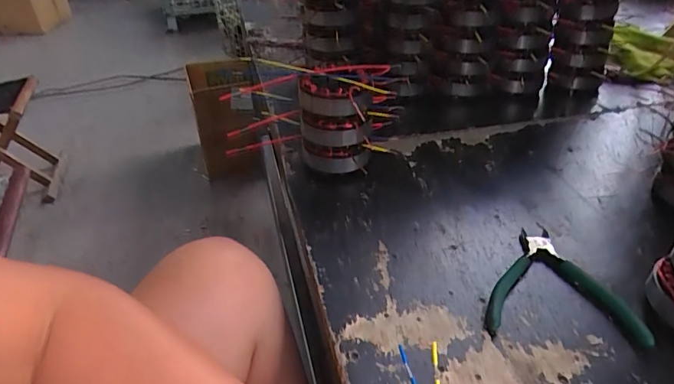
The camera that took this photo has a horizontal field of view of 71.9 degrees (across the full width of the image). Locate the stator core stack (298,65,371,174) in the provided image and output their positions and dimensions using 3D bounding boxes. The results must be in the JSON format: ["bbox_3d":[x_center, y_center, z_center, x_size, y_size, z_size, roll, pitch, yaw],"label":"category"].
[{"bbox_3d":[-0.002,-0.080,0.587,0.088,0.124,0.092,-2,35,-1],"label":"stator core stack"}]

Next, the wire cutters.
[{"bbox_3d":[0.208,0.081,0.451,0.133,0.012,0.142,4,35,7],"label":"wire cutters"}]

